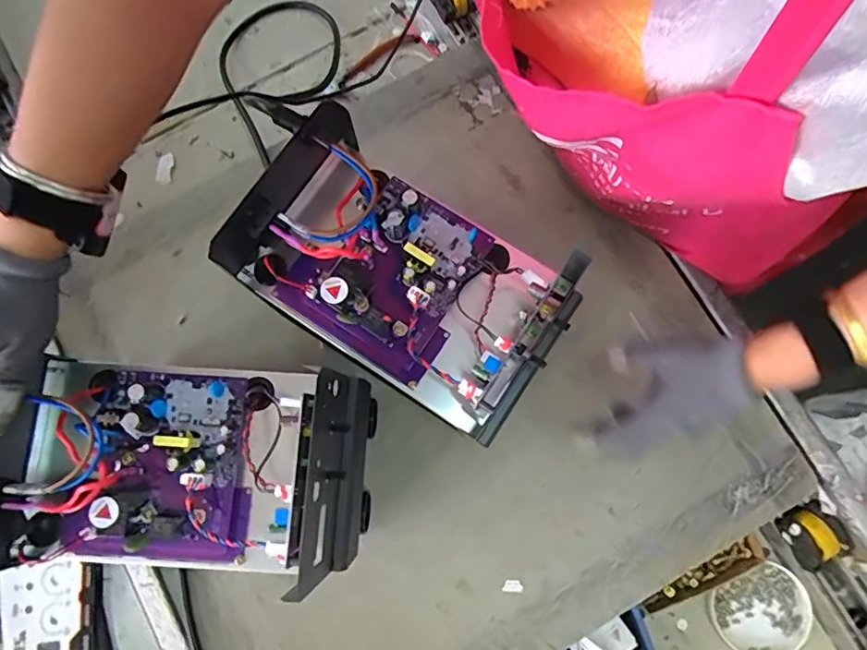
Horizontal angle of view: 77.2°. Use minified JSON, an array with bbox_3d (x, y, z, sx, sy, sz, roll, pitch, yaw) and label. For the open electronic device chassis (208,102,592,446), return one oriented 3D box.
[{"bbox_3d":[-0.022,-0.039,0.426,0.237,0.089,0.151,33,82,6],"label":"open electronic device chassis"}]

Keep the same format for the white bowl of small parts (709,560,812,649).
[{"bbox_3d":[0.350,0.309,0.578,0.094,0.019,0.089,0,80,1],"label":"white bowl of small parts"}]

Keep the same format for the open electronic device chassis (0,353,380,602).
[{"bbox_3d":[-0.182,0.101,0.391,0.257,0.071,0.147,3,80,1],"label":"open electronic device chassis"}]

